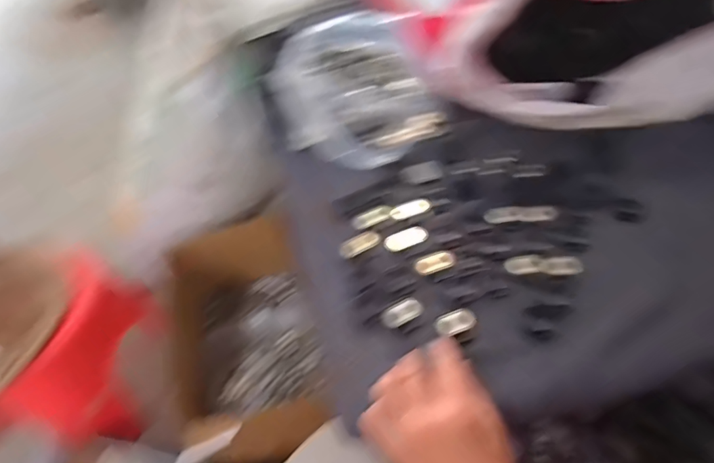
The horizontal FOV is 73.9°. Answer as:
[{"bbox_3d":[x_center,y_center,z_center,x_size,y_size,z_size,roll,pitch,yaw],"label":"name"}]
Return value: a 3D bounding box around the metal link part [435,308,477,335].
[{"bbox_3d":[0.091,0.083,0.436,0.036,0.011,0.022,-15,49,-14],"label":"metal link part"}]

